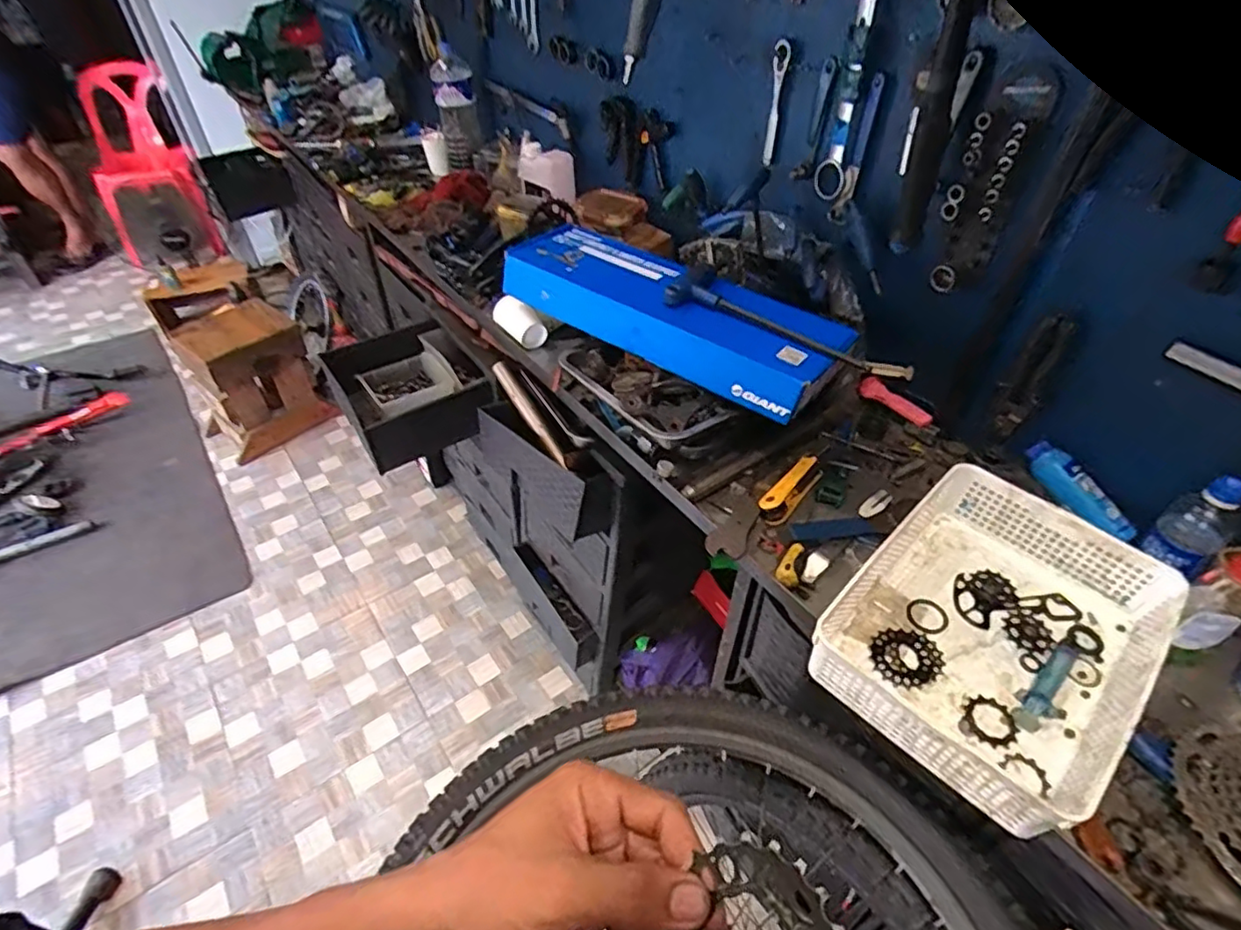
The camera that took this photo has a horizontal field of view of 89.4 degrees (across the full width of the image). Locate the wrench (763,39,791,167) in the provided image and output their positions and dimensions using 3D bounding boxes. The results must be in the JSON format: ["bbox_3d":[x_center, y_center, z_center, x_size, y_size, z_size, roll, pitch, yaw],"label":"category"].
[{"bbox_3d":[0.238,-0.555,0.970,0.022,0.167,0.019,9,43,8],"label":"wrench"}]

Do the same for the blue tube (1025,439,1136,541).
[{"bbox_3d":[0.586,0.035,0.801,0.031,0.042,0.152,-28,70,-28],"label":"blue tube"}]

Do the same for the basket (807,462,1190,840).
[{"bbox_3d":[0.382,0.165,0.647,0.245,0.091,0.323,34,52,30],"label":"basket"}]

